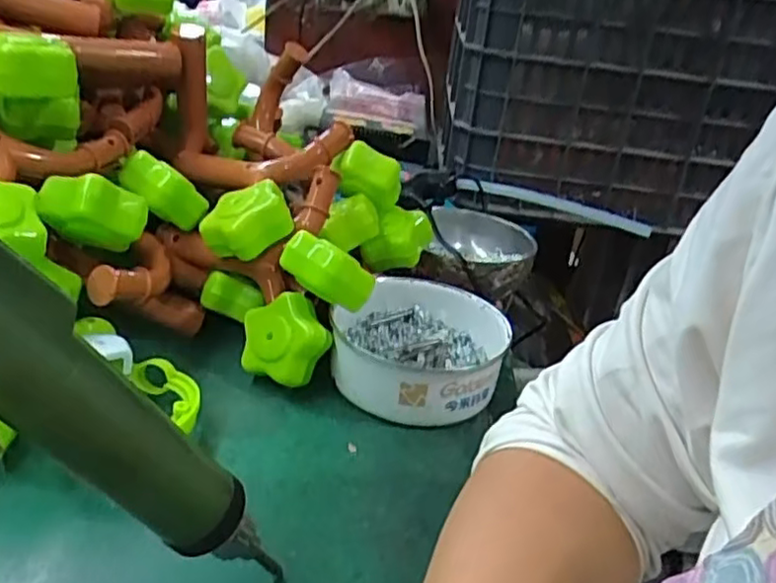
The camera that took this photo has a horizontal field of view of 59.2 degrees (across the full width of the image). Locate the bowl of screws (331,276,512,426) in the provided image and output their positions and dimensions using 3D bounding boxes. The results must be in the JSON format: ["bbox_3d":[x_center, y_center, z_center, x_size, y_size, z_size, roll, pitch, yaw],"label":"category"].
[{"bbox_3d":[0.025,0.047,0.557,0.135,0.068,0.135,6,25,-3],"label":"bowl of screws"}]

